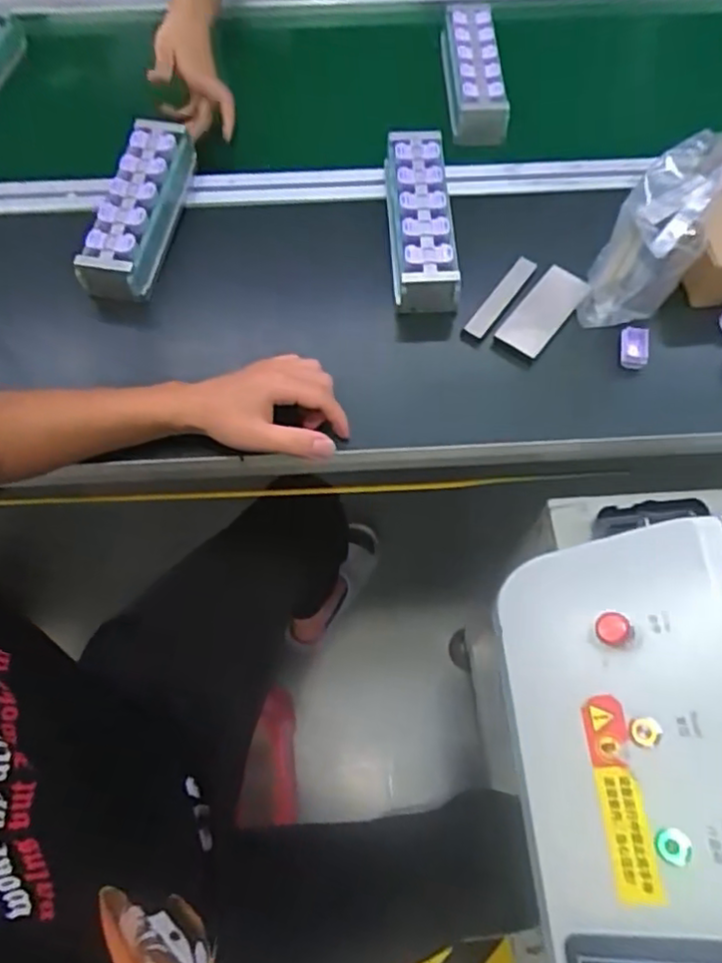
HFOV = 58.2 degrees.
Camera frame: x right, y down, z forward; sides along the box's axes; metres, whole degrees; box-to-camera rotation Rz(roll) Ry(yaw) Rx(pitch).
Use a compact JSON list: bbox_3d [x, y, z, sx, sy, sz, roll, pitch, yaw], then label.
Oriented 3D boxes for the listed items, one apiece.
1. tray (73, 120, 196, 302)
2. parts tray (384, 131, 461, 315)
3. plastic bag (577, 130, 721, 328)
[{"bbox_3d":[-0.212,-0.261,0.627,0.062,0.056,0.182,10,65,5],"label":"tray"},{"bbox_3d":[0.055,-0.254,0.631,0.062,0.053,0.188,-4,64,-2],"label":"parts tray"},{"bbox_3d":[0.263,-0.219,0.570,0.073,0.131,0.128,25,67,12],"label":"plastic bag"}]

